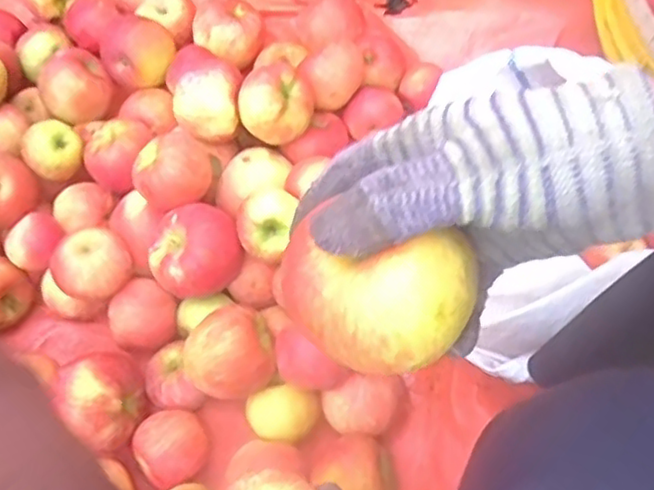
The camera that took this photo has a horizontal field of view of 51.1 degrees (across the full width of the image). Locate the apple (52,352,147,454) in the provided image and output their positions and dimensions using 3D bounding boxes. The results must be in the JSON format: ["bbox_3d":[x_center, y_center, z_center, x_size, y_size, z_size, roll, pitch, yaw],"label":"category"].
[{"bbox_3d":[-0.202,0.135,0.617,0.074,0.068,0.070,30,71,15],"label":"apple"}]

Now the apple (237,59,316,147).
[{"bbox_3d":[-0.049,-0.133,0.682,0.073,0.078,0.064,-12,65,-2],"label":"apple"}]

